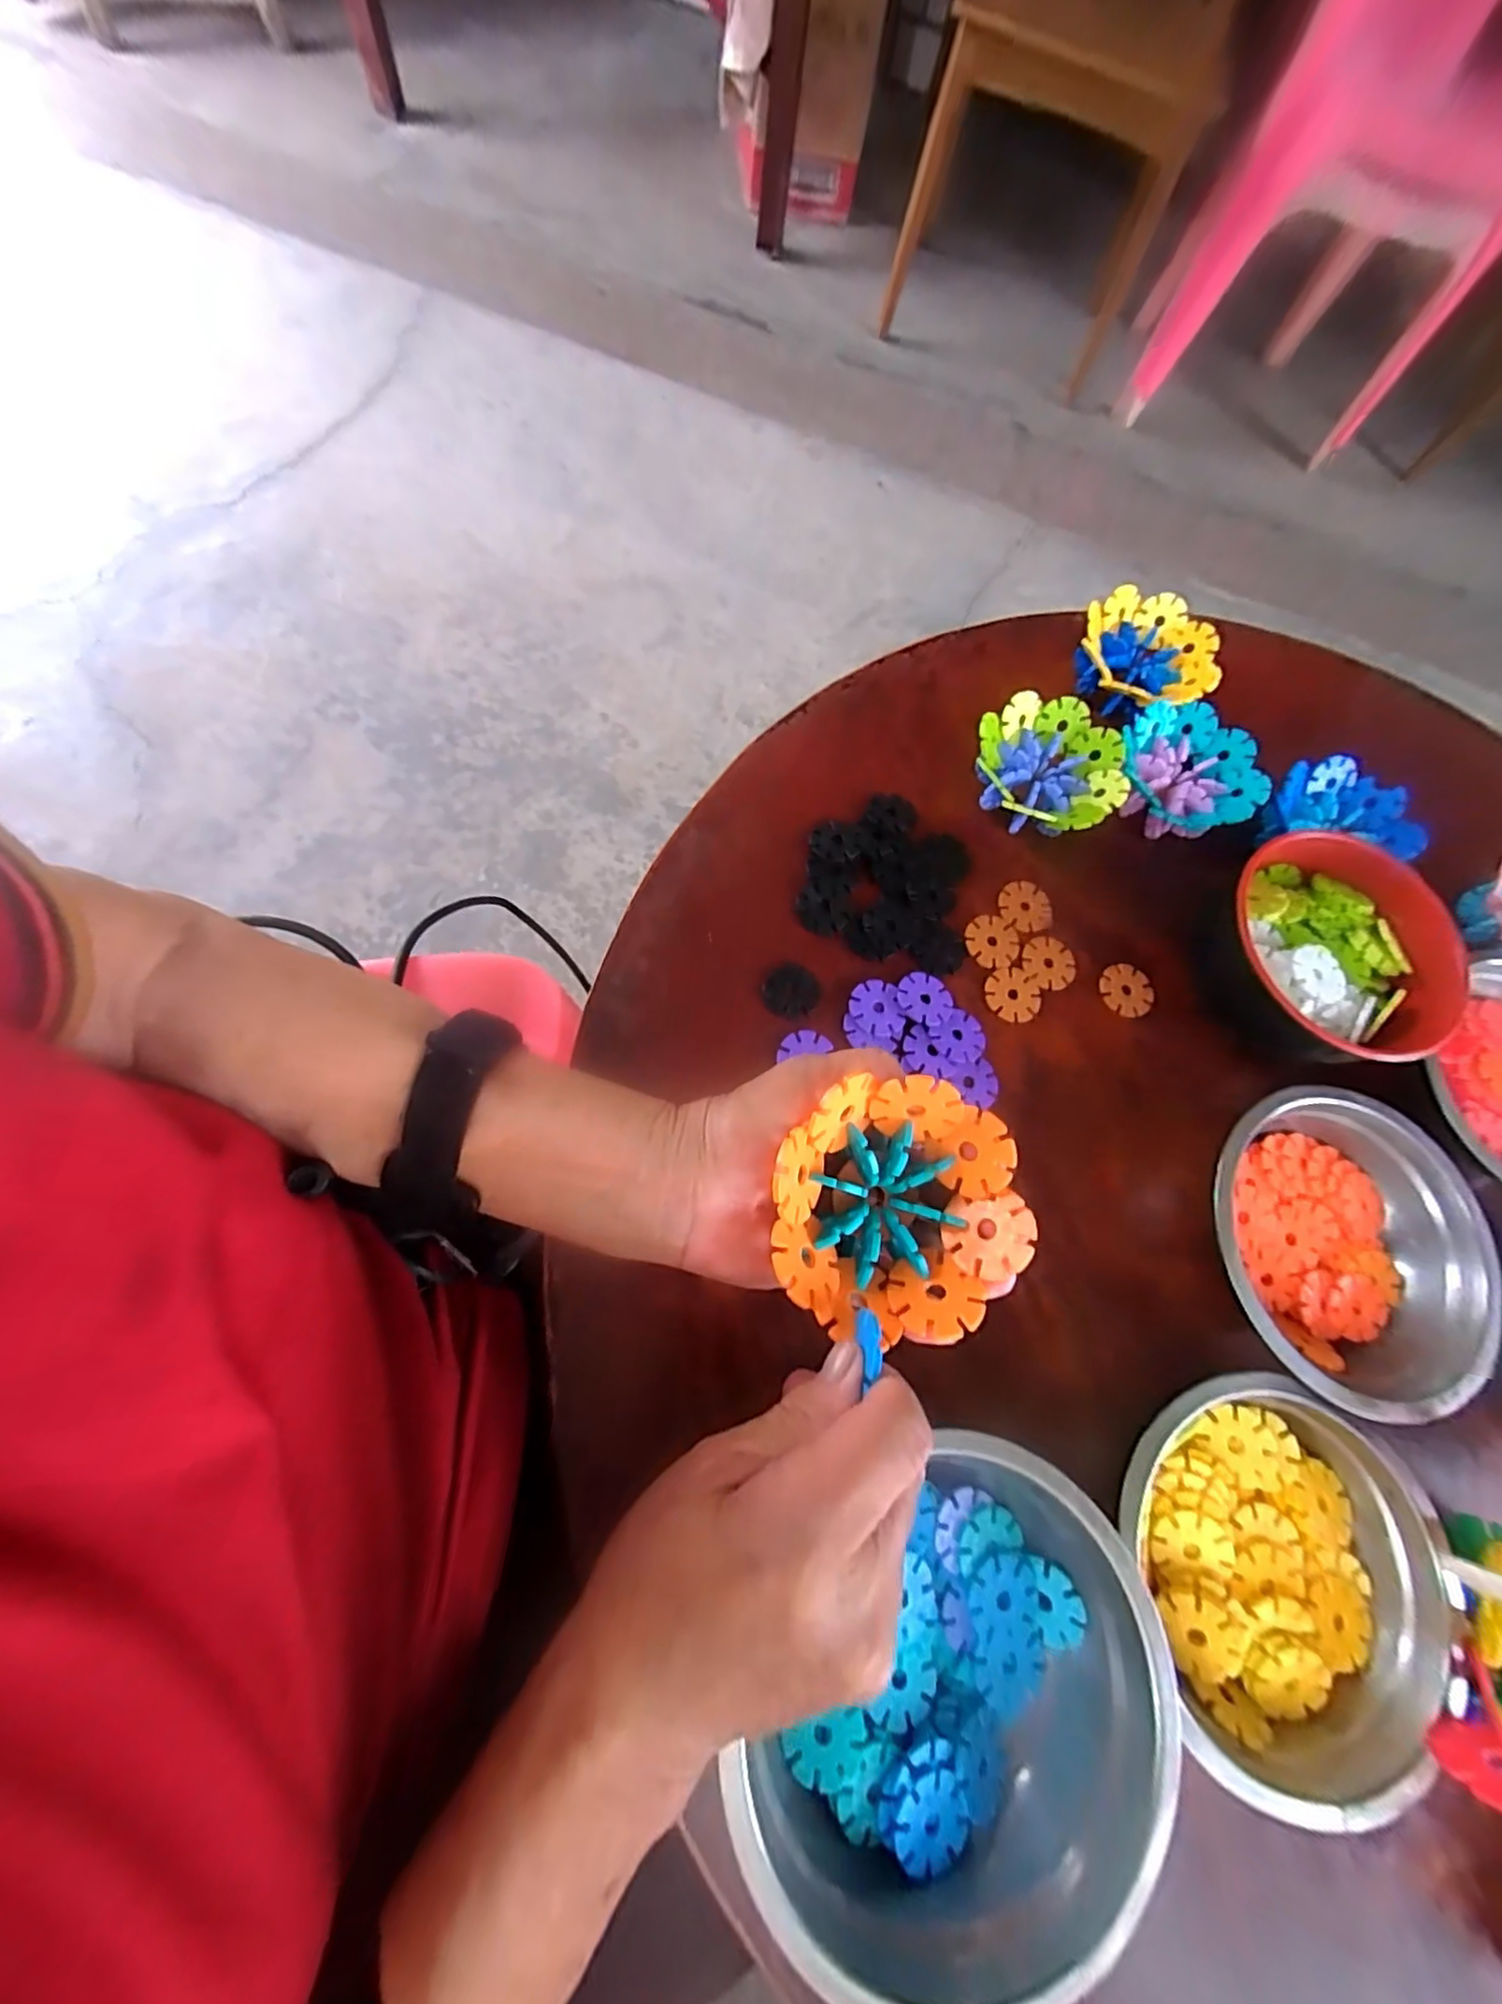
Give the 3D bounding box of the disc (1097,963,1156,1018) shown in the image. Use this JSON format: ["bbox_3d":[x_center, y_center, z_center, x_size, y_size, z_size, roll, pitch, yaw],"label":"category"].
[{"bbox_3d":[0.222,-0.007,0.382,0.031,0.004,0.031,2,72,-6],"label":"disc"}]

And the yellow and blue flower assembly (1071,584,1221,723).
[{"bbox_3d":[0.257,-0.222,0.429,0.086,0.036,0.092,10,72,-3],"label":"yellow and blue flower assembly"}]

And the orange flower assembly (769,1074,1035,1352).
[{"bbox_3d":[0.051,0.071,0.226,0.083,0.033,0.081,-2,72,-1],"label":"orange flower assembly"}]

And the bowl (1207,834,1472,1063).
[{"bbox_3d":[0.302,-0.021,0.356,0.117,0.066,0.121,-13,75,-10],"label":"bowl"}]

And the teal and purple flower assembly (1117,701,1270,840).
[{"bbox_3d":[0.269,-0.140,0.410,0.085,0.043,0.078,2,72,-6],"label":"teal and purple flower assembly"}]

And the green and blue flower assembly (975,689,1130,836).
[{"bbox_3d":[0.179,-0.139,0.395,0.081,0.037,0.086,2,72,-6],"label":"green and blue flower assembly"}]

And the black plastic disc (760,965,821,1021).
[{"bbox_3d":[0.022,-0.006,0.355,0.030,0.005,0.031,2,72,-6],"label":"black plastic disc"}]

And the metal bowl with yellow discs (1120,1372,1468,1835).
[{"bbox_3d":[0.223,0.244,0.280,0.133,0.049,0.143,34,72,4],"label":"metal bowl with yellow discs"}]

